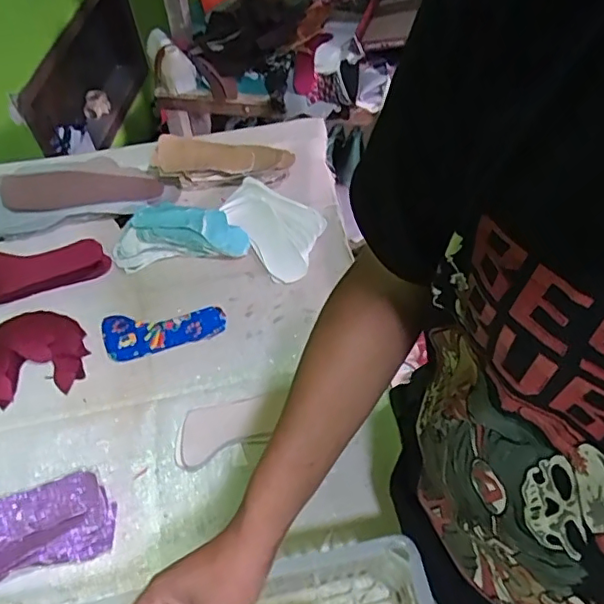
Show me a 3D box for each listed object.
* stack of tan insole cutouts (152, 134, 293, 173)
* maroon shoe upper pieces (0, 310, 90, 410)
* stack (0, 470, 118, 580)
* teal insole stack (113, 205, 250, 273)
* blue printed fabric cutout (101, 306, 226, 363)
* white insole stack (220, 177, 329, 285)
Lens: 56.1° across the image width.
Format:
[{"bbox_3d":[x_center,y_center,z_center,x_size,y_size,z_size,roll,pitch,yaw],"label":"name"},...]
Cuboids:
[{"bbox_3d":[-0.135,-0.252,0.971,0.237,0.017,0.068,5,73,4],"label":"stack of tan insole cutouts"},{"bbox_3d":[-0.401,0.075,0.814,0.167,0.029,0.131,-15,58,-7],"label":"maroon shoe upper pieces"},{"bbox_3d":[-0.321,0.272,0.670,0.185,0.054,0.094,-18,58,-9],"label":"stack"},{"bbox_3d":[-0.198,-0.113,0.919,0.212,0.040,0.109,-9,57,-3],"label":"teal insole stack"},{"bbox_3d":[-0.205,0.041,0.838,0.178,0.004,0.074,-10,57,-4],"label":"blue printed fabric cutout"},{"bbox_3d":[-0.041,-0.130,0.934,0.124,0.032,0.198,-34,62,-18],"label":"white insole stack"}]

